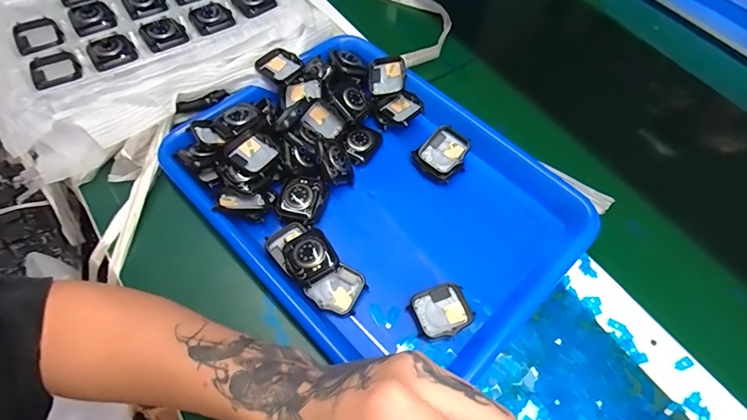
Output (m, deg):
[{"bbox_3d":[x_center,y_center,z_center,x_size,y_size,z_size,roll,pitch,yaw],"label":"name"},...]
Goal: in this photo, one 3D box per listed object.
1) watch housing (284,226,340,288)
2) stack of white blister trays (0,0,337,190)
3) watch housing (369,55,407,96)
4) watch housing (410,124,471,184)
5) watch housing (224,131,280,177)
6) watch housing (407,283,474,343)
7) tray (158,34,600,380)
[{"bbox_3d":[-0.051,0.037,0.335,0.038,0.012,0.043,-25,64,-16],"label":"watch housing"},{"bbox_3d":[-0.272,-0.247,0.469,0.357,0.045,0.370,-36,68,-20],"label":"stack of white blister trays"},{"bbox_3d":[0.014,-0.141,0.436,0.038,0.014,0.042,-1,85,5],"label":"watch housing"},{"bbox_3d":[0.067,-0.054,0.402,0.044,0.011,0.051,41,83,11],"label":"watch housing"},{"bbox_3d":[-0.105,-0.051,0.365,0.043,0.009,0.037,38,66,17],"label":"watch housing"},{"bbox_3d":[0.054,0.081,0.328,0.046,0.009,0.038,-24,64,-15],"label":"watch housing"},{"bbox_3d":[-0.003,-0.019,0.374,0.249,0.047,0.334,-40,69,-22],"label":"tray"}]

